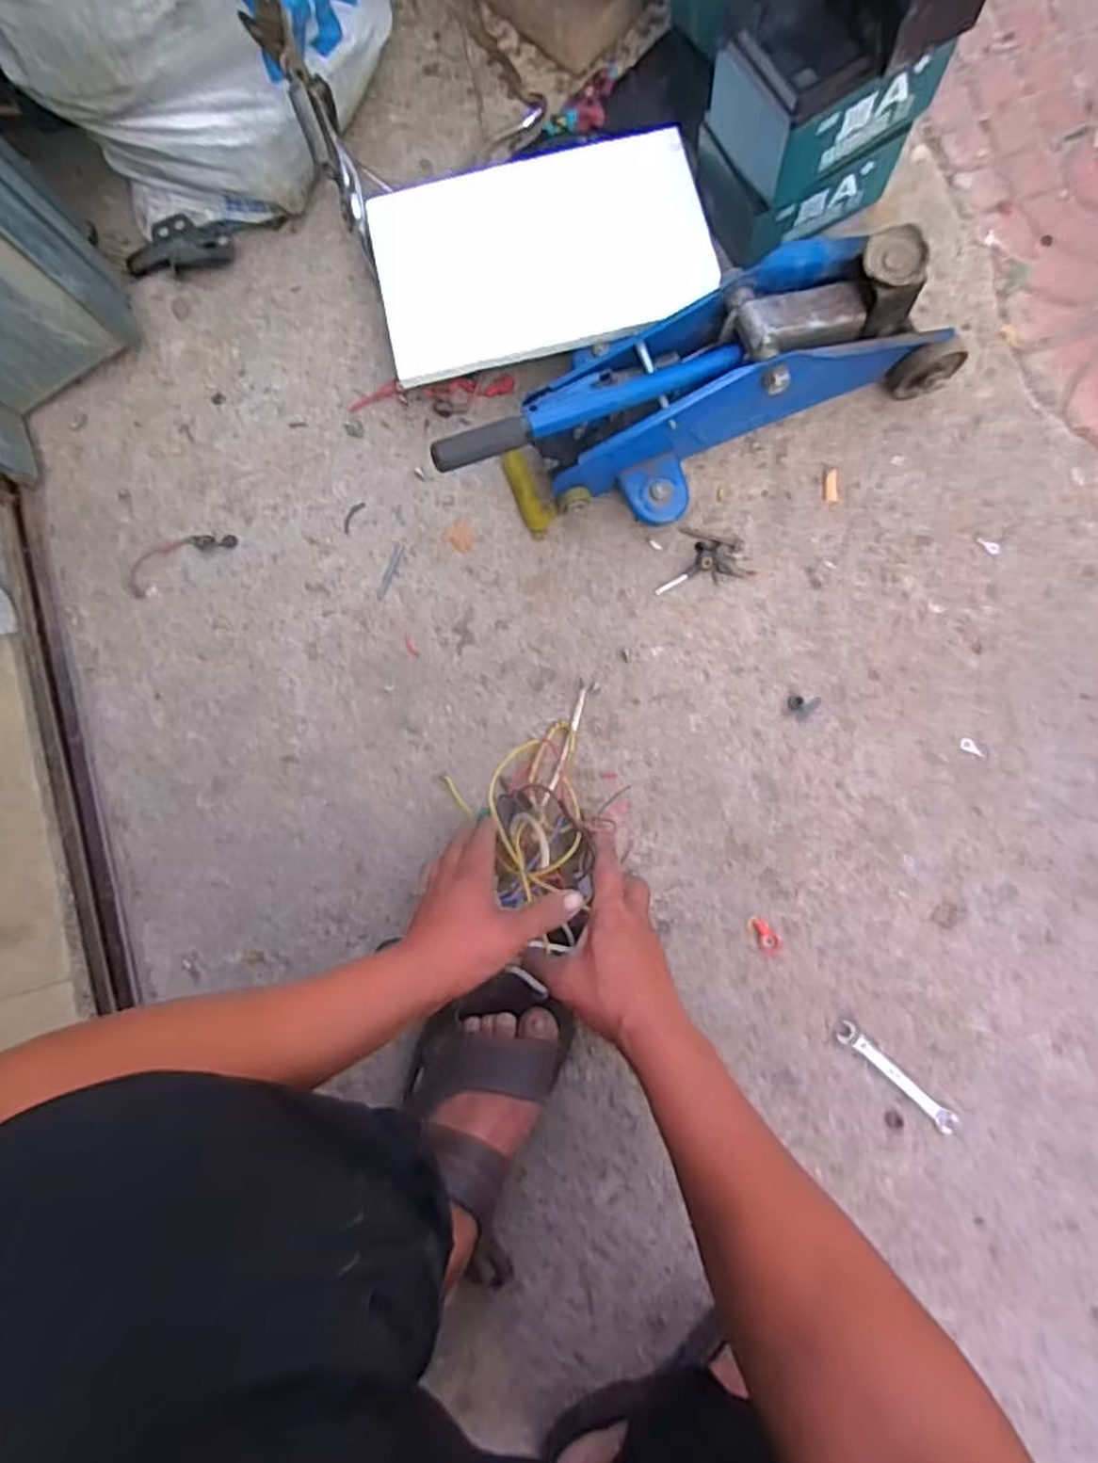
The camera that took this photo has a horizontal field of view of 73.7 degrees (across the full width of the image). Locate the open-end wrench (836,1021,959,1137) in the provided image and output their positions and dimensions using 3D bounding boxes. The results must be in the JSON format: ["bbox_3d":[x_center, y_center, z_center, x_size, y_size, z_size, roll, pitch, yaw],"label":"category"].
[{"bbox_3d":[0.297,0.295,0.623,0.117,0.008,0.018,42,87,5],"label":"open-end wrench"}]

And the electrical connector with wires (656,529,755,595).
[{"bbox_3d":[0.141,-0.163,0.677,0.085,0.009,0.054,-9,84,2],"label":"electrical connector with wires"}]

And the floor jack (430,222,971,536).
[{"bbox_3d":[0.127,-0.277,0.606,0.418,0.163,0.129,-26,82,4],"label":"floor jack"}]

